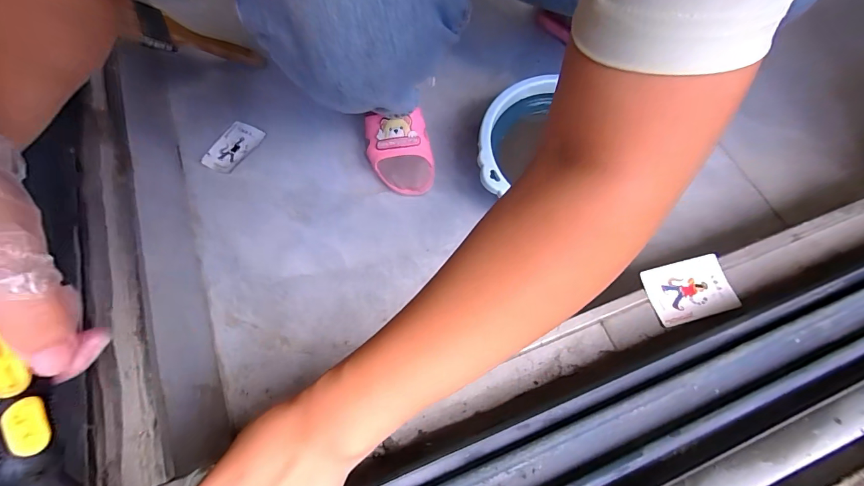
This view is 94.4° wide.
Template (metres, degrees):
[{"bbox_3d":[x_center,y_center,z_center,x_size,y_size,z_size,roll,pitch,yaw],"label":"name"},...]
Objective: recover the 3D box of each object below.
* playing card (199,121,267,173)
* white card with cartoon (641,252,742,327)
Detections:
[{"bbox_3d":[-0.291,-0.140,0.584,0.053,0.004,0.087,26,68,8],"label":"playing card"},{"bbox_3d":[0.252,0.045,0.393,0.080,0.006,0.059,-13,62,-3],"label":"white card with cartoon"}]

